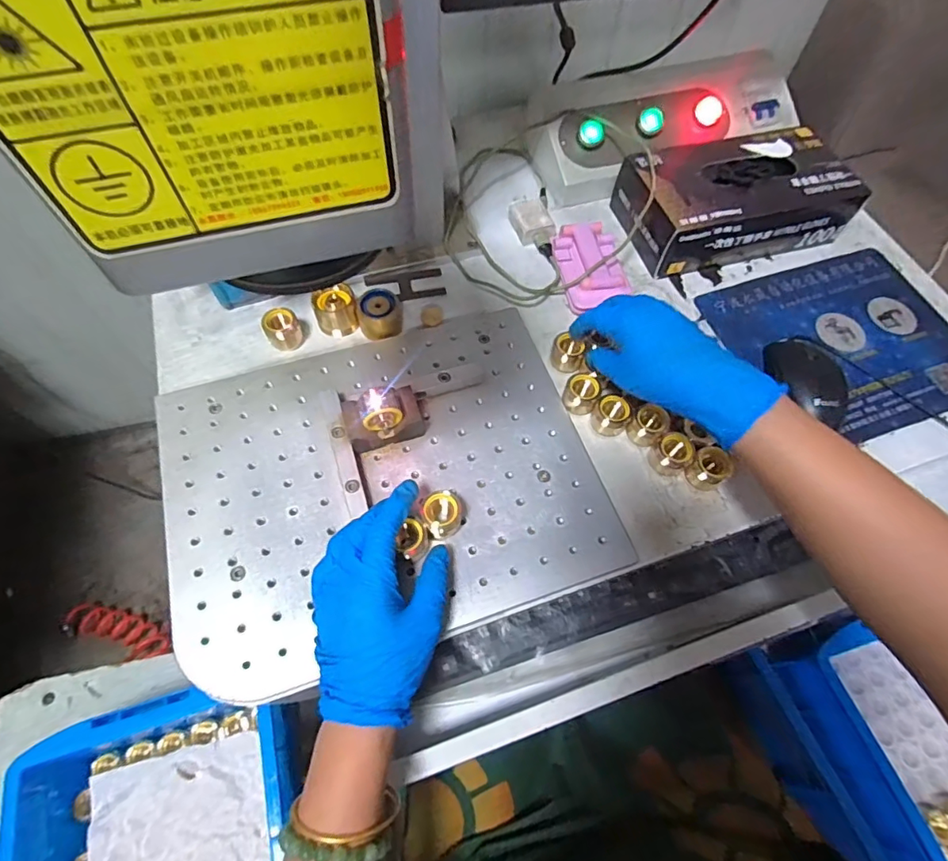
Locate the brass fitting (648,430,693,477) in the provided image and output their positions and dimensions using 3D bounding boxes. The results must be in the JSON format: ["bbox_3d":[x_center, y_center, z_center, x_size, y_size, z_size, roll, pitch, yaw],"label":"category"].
[{"bbox_3d":[0.167,0.020,0.431,0.029,0.024,0.031,1,63,-2],"label":"brass fitting"}]

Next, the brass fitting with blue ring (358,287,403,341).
[{"bbox_3d":[-0.089,-0.113,0.482,0.040,0.025,0.040,-3,63,-4],"label":"brass fitting with blue ring"}]

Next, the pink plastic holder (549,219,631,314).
[{"bbox_3d":[0.123,-0.171,0.525,0.064,0.025,0.104,-7,64,-6],"label":"pink plastic holder"}]

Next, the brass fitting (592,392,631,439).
[{"bbox_3d":[0.120,-0.013,0.440,0.027,0.028,0.028,1,63,-2],"label":"brass fitting"}]

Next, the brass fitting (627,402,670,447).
[{"bbox_3d":[0.152,-0.003,0.443,0.028,0.023,0.028,28,65,11],"label":"brass fitting"}]

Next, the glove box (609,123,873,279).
[{"bbox_3d":[0.279,-0.250,0.547,0.223,0.070,0.119,-14,65,-10],"label":"glove box"}]

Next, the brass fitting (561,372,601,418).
[{"bbox_3d":[0.096,-0.035,0.447,0.028,0.026,0.029,24,65,9],"label":"brass fitting"}]

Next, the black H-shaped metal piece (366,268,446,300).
[{"bbox_3d":[-0.070,-0.149,0.521,0.077,0.004,0.039,-10,64,-8],"label":"black H-shaped metal piece"}]

